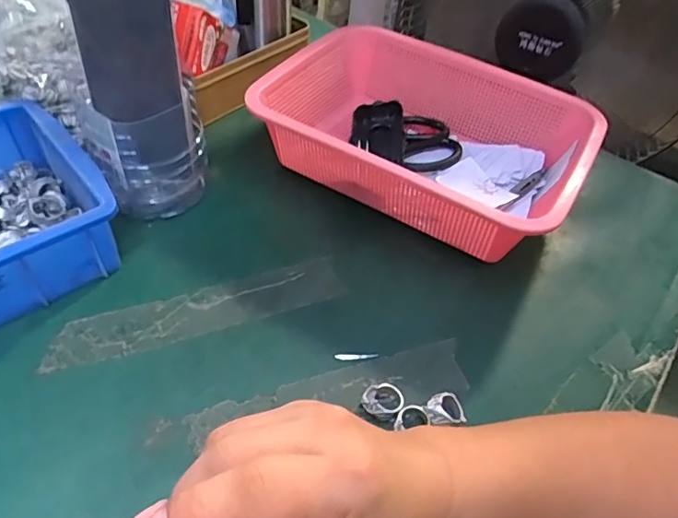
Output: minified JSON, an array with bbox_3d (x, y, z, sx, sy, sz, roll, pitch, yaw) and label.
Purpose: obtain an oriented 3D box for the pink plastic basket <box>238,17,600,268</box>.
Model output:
[{"bbox_3d":[0.084,-0.113,0.517,0.299,0.101,0.211,29,51,18],"label":"pink plastic basket"}]

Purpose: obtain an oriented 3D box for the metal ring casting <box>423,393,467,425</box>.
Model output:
[{"bbox_3d":[0.074,0.106,0.359,0.029,0.014,0.023,-14,51,-19],"label":"metal ring casting"}]

